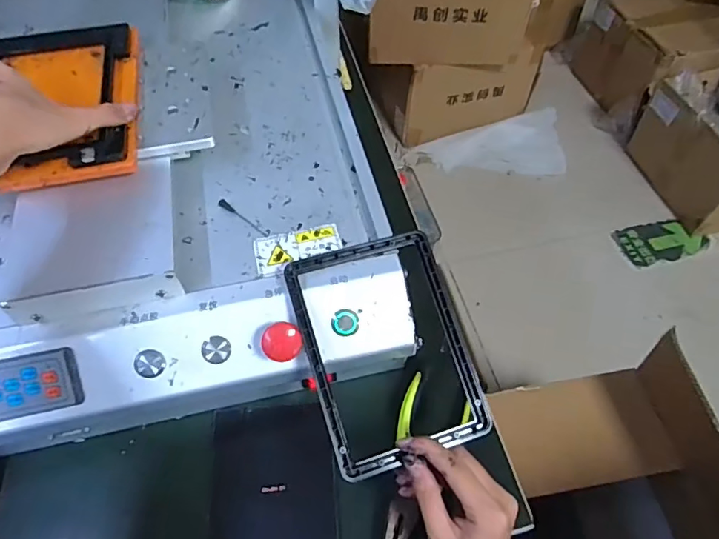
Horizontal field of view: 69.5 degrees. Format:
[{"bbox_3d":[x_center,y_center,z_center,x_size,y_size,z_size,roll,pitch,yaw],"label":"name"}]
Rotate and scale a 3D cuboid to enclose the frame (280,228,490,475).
[{"bbox_3d":[0.021,0.058,0.397,0.123,0.015,0.170,-15,78,-15],"label":"frame"}]

